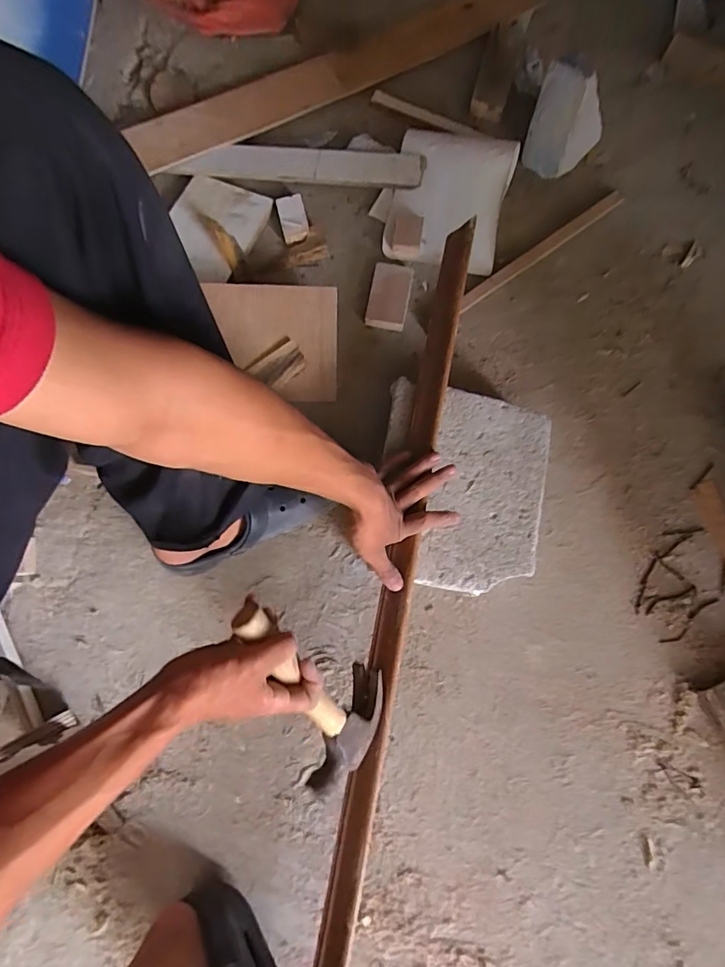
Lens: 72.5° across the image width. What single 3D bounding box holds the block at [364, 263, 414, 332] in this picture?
[{"bbox_3d":[0.040,-0.277,0.727,0.056,0.016,0.103,9,77,4],"label":"block"}]

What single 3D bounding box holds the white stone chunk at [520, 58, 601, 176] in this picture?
[{"bbox_3d":[0.305,-0.539,0.741,0.105,0.131,0.076,22,78,7],"label":"white stone chunk"}]

